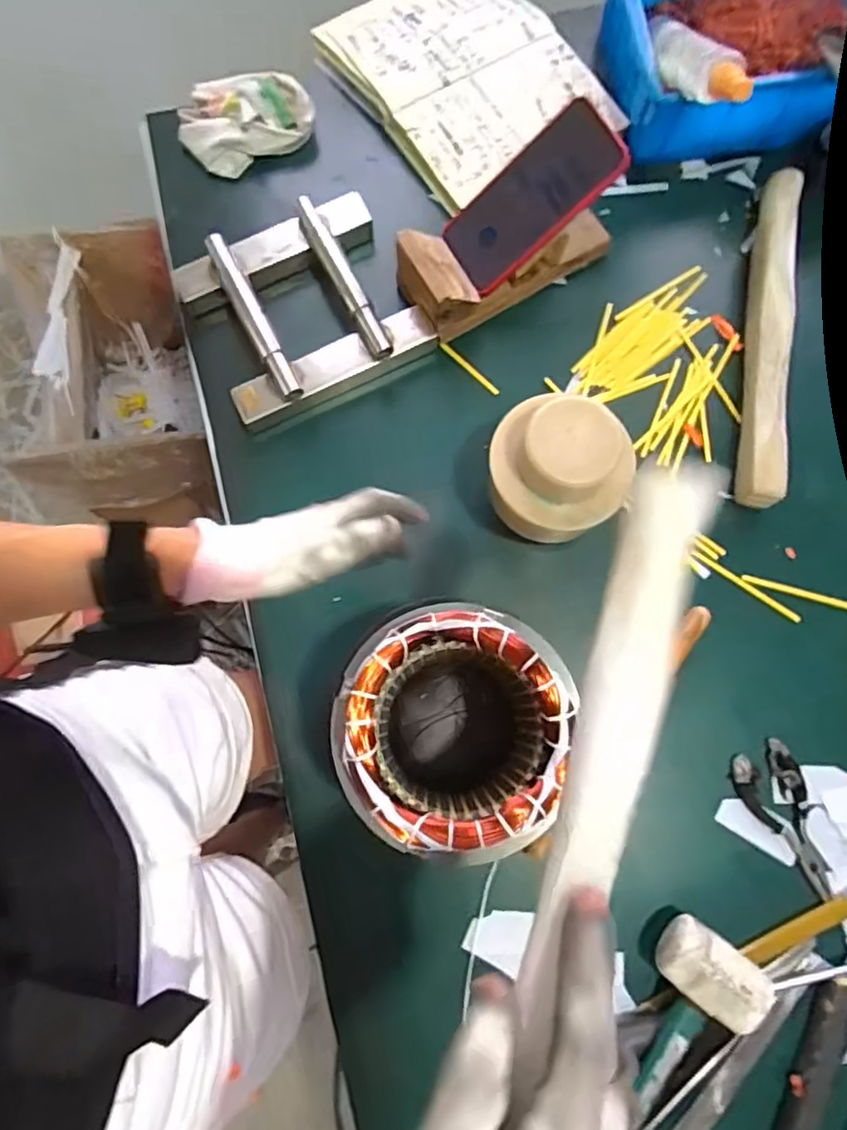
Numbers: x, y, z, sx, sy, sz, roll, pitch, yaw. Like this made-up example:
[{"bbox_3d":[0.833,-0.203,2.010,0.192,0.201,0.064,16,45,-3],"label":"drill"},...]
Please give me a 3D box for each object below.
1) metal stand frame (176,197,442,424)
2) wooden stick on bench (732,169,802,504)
[{"bbox_3d":[-0.115,-0.248,0.584,0.200,0.040,0.178,-28,78,-7],"label":"metal stand frame"},{"bbox_3d":[0.323,-0.217,0.576,0.038,0.032,0.331,11,77,2],"label":"wooden stick on bench"}]

